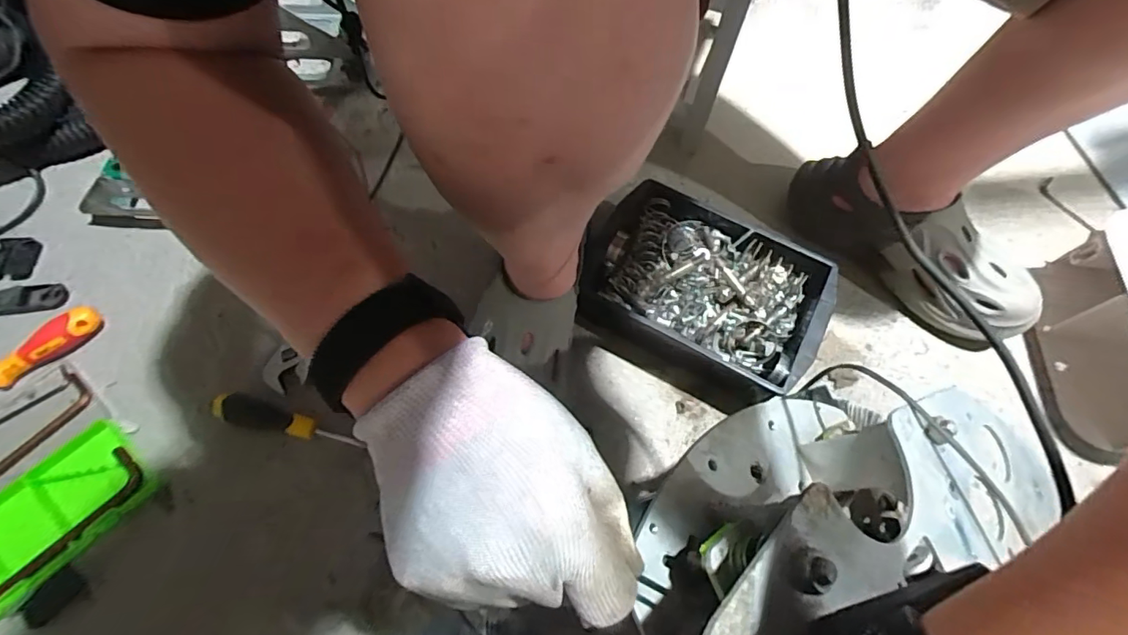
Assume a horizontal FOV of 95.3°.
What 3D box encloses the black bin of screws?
[{"bbox_3d":[0.152,-0.026,0.585,0.255,0.079,0.198,28,67,12],"label":"black bin of screws"}]

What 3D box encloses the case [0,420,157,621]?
[{"bbox_3d":[-0.492,0.197,0.477,0.097,0.029,0.183,39,70,16],"label":"case"}]

